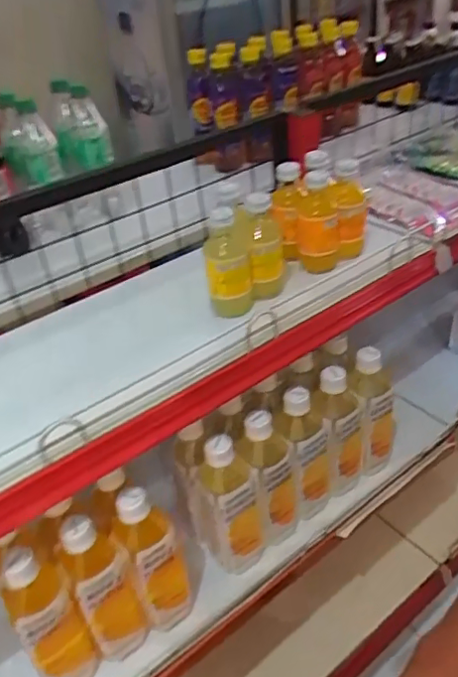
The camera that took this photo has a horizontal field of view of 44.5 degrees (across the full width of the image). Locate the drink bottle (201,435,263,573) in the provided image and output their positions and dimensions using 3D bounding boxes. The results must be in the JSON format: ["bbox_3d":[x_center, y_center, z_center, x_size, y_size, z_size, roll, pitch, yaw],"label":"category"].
[{"bbox_3d":[0.004,0.198,0.684,0.058,0.205,0.059,-5,36,3],"label":"drink bottle"}]

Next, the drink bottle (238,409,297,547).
[{"bbox_3d":[0.052,0.175,0.709,0.069,0.195,0.065,-5,36,4],"label":"drink bottle"}]

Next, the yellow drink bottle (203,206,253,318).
[{"bbox_3d":[-0.001,-0.087,0.663,0.051,0.122,0.065,-8,36,0],"label":"yellow drink bottle"}]

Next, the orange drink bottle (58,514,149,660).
[{"bbox_3d":[-0.138,0.268,0.611,0.062,0.188,0.053,-26,40,-24],"label":"orange drink bottle"}]

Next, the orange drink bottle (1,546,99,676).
[{"bbox_3d":[-0.187,0.293,0.586,0.068,0.184,0.055,-30,41,-28],"label":"orange drink bottle"}]

